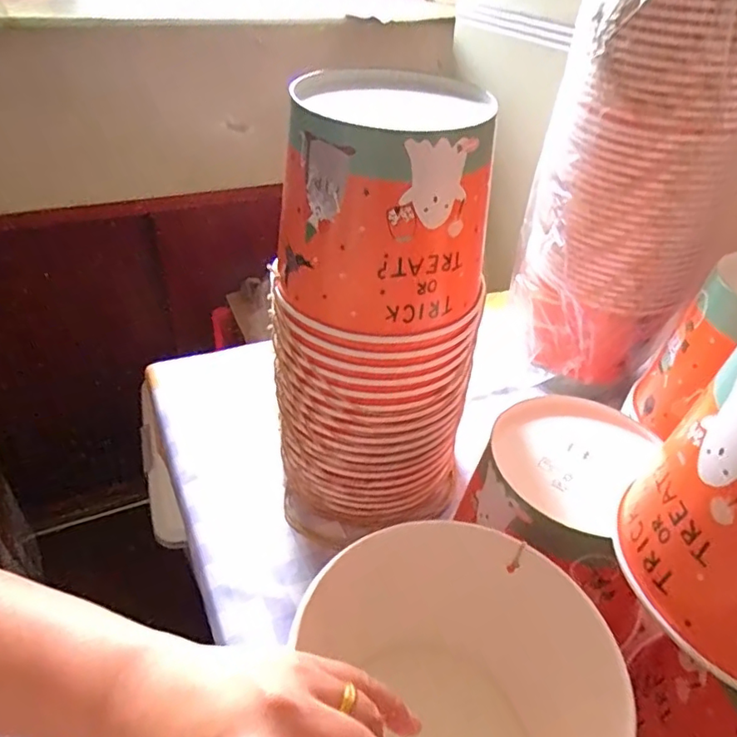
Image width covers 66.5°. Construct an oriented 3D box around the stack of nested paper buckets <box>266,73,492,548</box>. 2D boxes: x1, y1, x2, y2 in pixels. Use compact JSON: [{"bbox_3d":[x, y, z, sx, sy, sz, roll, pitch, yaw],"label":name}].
[{"bbox_3d":[0.006,-0.030,0.442,0.148,0.330,0.130,9,38,6],"label":"stack of nested paper buckets"}]

